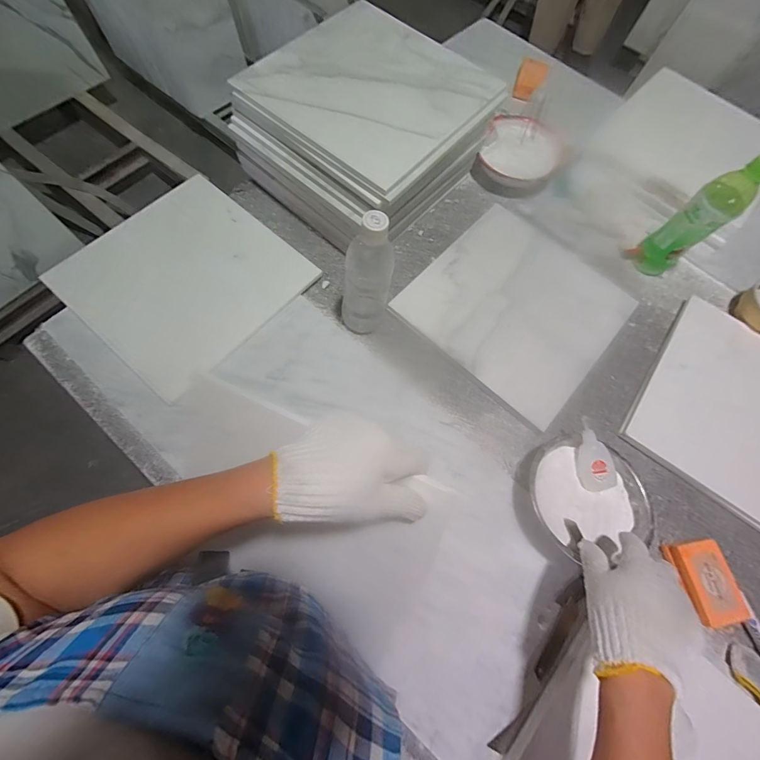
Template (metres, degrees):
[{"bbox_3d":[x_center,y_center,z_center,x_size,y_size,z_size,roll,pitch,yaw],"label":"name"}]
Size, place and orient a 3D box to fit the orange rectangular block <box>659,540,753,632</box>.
[{"bbox_3d":[0.422,0.261,0.469,0.063,0.033,0.101,-15,71,-8],"label":"orange rectangular block"}]

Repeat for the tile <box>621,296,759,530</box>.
[{"bbox_3d":[0.562,0.057,0.548,0.302,0.021,0.288,37,72,11],"label":"tile"}]

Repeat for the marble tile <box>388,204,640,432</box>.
[{"bbox_3d":[0.223,-0.123,0.589,0.295,0.015,0.286,40,76,12],"label":"marble tile"}]

